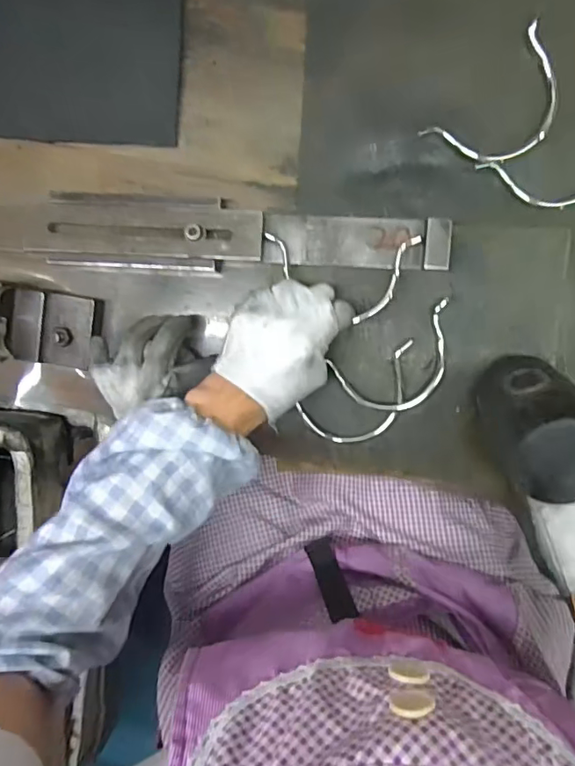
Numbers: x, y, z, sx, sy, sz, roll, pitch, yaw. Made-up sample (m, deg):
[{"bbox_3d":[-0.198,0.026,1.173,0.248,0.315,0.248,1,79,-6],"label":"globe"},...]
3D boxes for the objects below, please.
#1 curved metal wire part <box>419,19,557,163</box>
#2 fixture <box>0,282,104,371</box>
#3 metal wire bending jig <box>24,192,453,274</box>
[{"bbox_3d":[0.171,-0.212,0.415,0.112,0.005,0.069,-43,92,10],"label":"curved metal wire part"},{"bbox_3d":[-0.212,-0.047,0.435,0.091,0.079,0.061,12,98,4],"label":"fixture"},{"bbox_3d":[-0.043,-0.120,0.435,0.336,0.027,0.059,4,97,5],"label":"metal wire bending jig"}]

